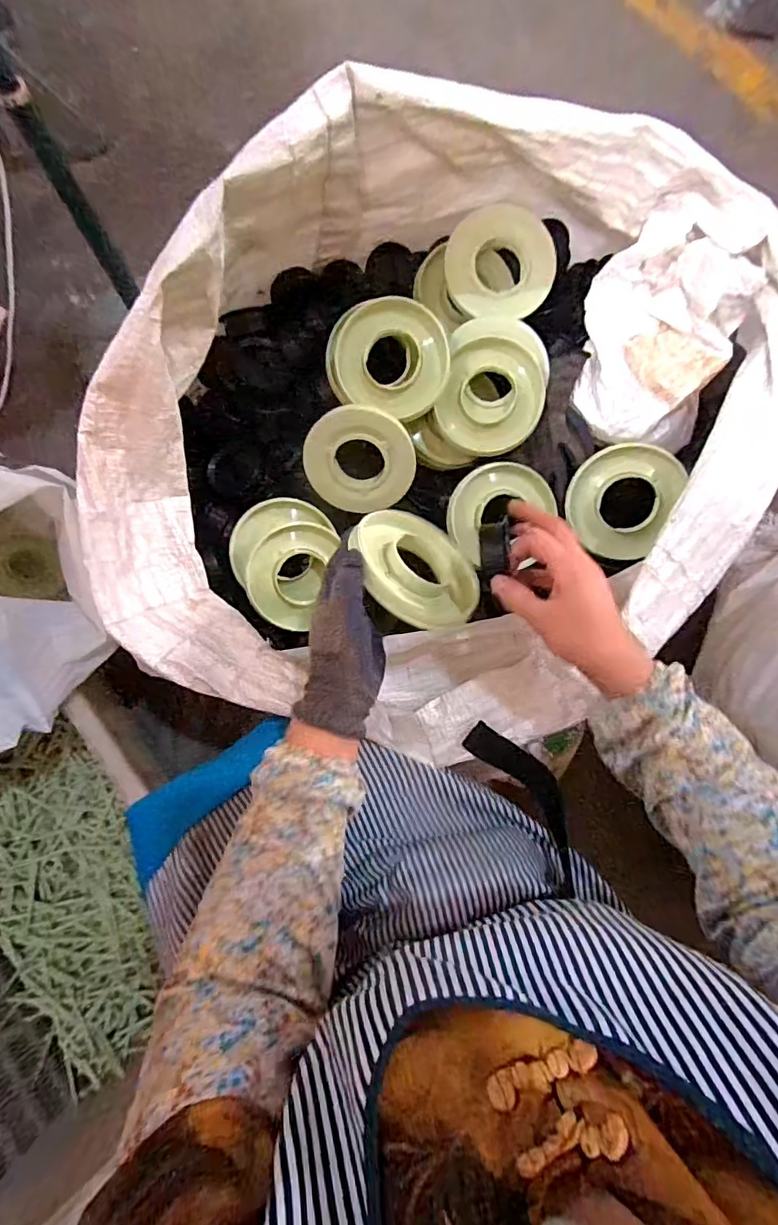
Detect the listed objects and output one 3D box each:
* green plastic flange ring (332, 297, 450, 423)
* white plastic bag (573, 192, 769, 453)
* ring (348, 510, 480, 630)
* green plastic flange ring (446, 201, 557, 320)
[{"bbox_3d":[0.003,-0.291,0.592,0.129,0.019,0.116,15,107,-9],"label":"green plastic flange ring"},{"bbox_3d":[0.299,-0.296,0.568,0.166,0.148,0.196,16,76,4],"label":"white plastic bag"},{"bbox_3d":[0.027,-0.036,0.475,0.140,0.017,0.114,31,52,-24],"label":"ring"},{"bbox_3d":[0.132,-0.420,0.619,0.126,0.015,0.123,0,98,3],"label":"green plastic flange ring"}]

